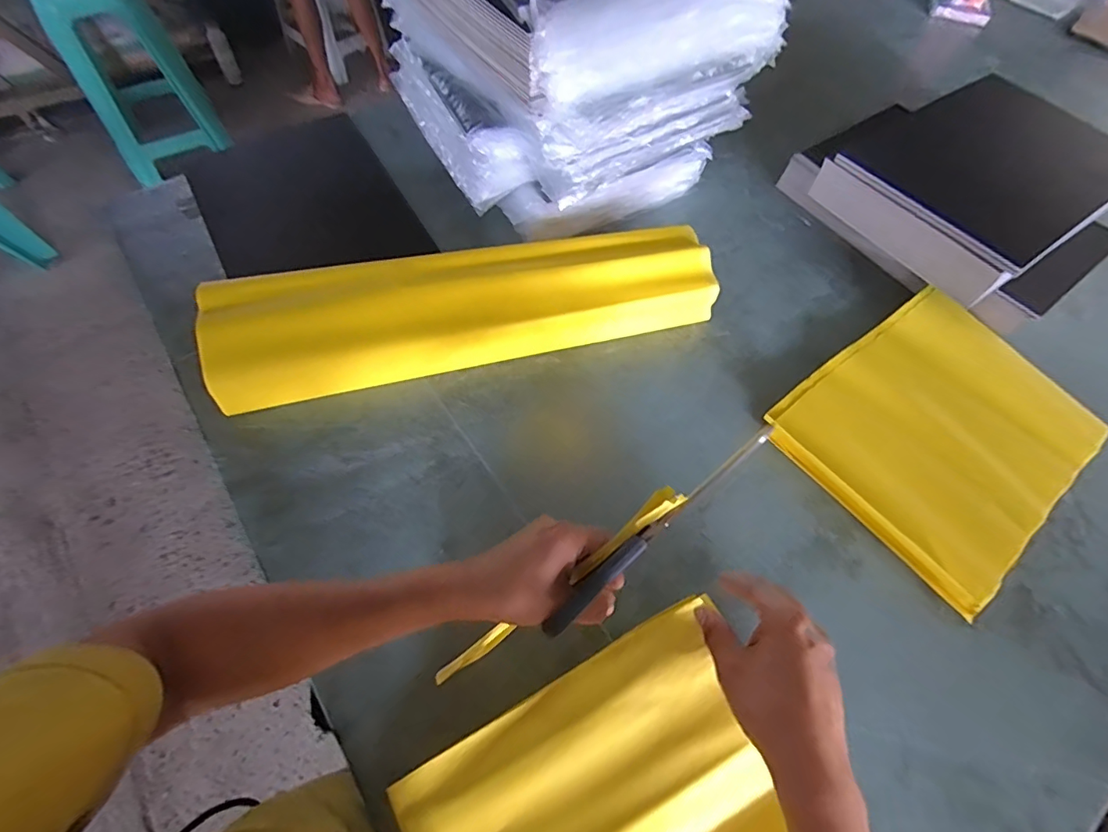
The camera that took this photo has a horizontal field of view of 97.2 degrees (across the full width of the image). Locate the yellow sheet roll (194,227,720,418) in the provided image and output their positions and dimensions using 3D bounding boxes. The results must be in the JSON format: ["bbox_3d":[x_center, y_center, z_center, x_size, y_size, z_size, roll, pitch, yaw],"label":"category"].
[{"bbox_3d":[-0.098,-0.135,0.583,0.588,0.085,0.129,-12,62,-10],"label":"yellow sheet roll"}]

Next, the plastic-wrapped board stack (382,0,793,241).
[{"bbox_3d":[0.030,-0.502,0.676,0.442,0.252,0.410,-30,67,-18],"label":"plastic-wrapped board stack"}]

